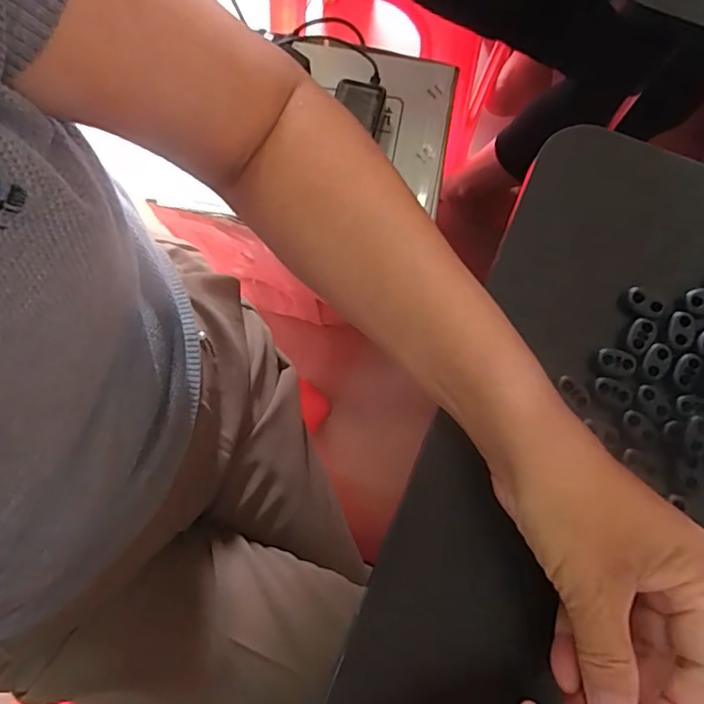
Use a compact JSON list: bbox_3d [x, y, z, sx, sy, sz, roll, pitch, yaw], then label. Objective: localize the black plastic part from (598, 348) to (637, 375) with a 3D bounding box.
[{"bbox_3d":[0.139,0.005,0.291,0.020,0.004,0.011,18,80,4],"label":"black plastic part"}]

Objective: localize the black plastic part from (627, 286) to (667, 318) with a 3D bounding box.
[{"bbox_3d":[0.156,-0.026,0.297,0.020,0.004,0.012,33,81,6],"label":"black plastic part"}]

